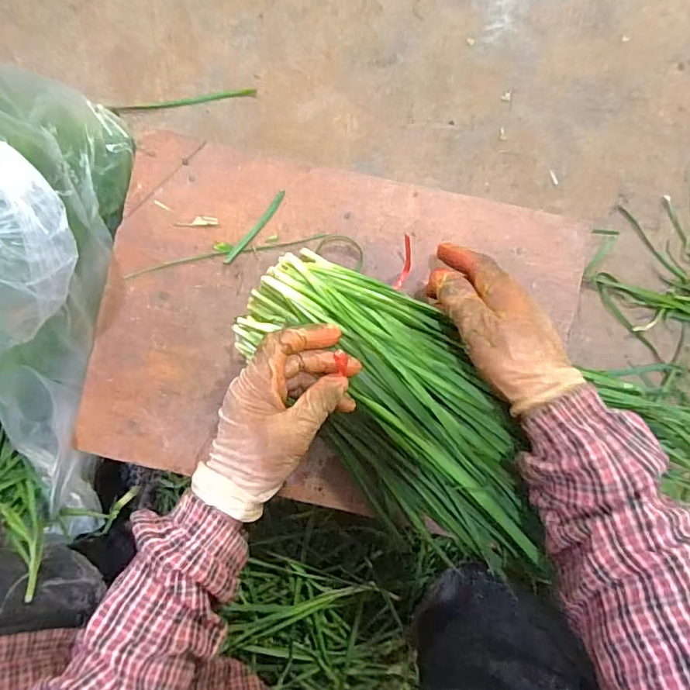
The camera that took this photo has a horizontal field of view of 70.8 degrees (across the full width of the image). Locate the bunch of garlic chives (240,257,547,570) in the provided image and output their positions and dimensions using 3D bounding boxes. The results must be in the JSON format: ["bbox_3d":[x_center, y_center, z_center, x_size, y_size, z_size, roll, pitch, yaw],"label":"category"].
[{"bbox_3d":[0.049,0.055,0.419,0.141,0.092,0.312,-37,96,-1],"label":"bunch of garlic chives"}]

